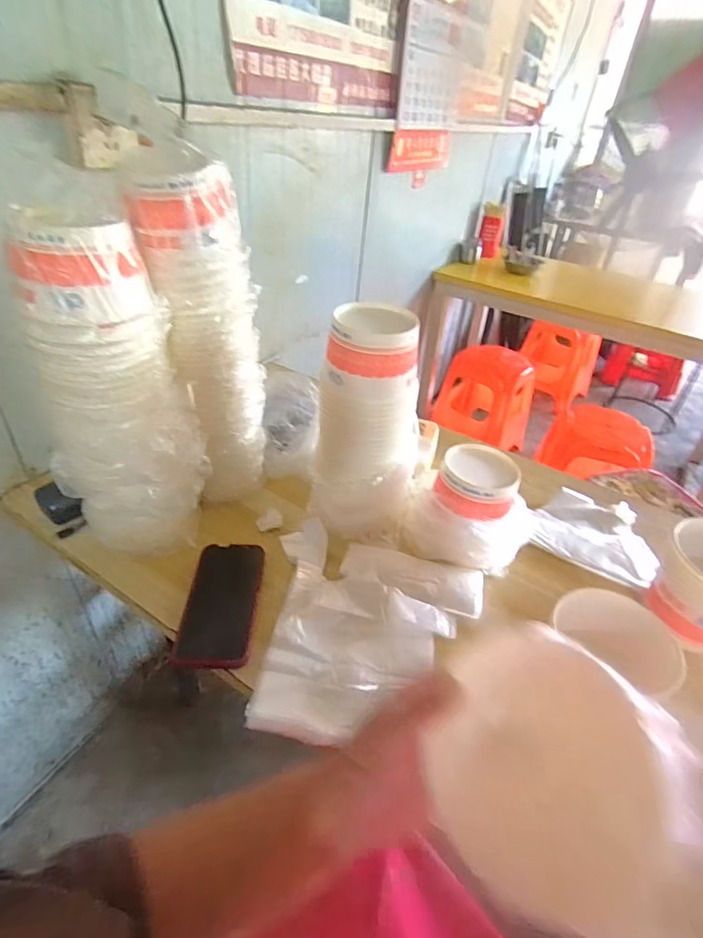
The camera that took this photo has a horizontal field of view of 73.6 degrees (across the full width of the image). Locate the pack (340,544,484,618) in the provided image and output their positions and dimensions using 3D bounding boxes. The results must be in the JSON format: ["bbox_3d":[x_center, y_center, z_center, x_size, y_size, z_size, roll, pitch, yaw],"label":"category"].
[{"bbox_3d":[0.077,0.135,0.590,0.175,0.012,0.063,11,39,7],"label":"pack"}]

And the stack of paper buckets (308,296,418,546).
[{"bbox_3d":[0.023,-0.040,0.580,0.126,0.282,0.100,8,39,4],"label":"stack of paper buckets"}]

